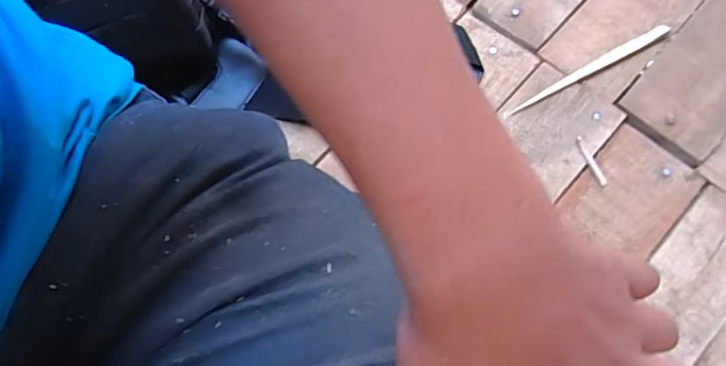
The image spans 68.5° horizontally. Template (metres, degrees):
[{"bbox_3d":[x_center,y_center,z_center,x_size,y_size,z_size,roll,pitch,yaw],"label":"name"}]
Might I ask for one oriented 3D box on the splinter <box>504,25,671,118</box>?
[{"bbox_3d":[0.212,-0.108,0.503,0.180,0.005,0.012,-26,72,-7],"label":"splinter"}]

